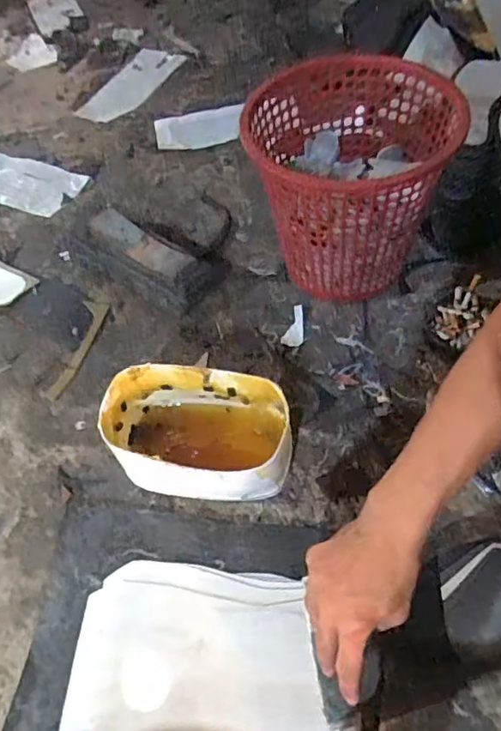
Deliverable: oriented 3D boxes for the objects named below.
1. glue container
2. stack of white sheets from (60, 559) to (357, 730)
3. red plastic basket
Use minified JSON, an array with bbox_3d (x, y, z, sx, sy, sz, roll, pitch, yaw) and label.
[{"bbox_3d":[-0.061,0.088,0.650,0.194,0.144,0.120,7,55,9],"label":"glue container"},{"bbox_3d":[-0.045,0.300,0.540,0.261,0.019,0.202,5,55,8],"label":"stack of white sheets"},{"bbox_3d":[0.144,-0.231,0.767,0.244,0.249,0.246,-25,56,-13],"label":"red plastic basket"}]

